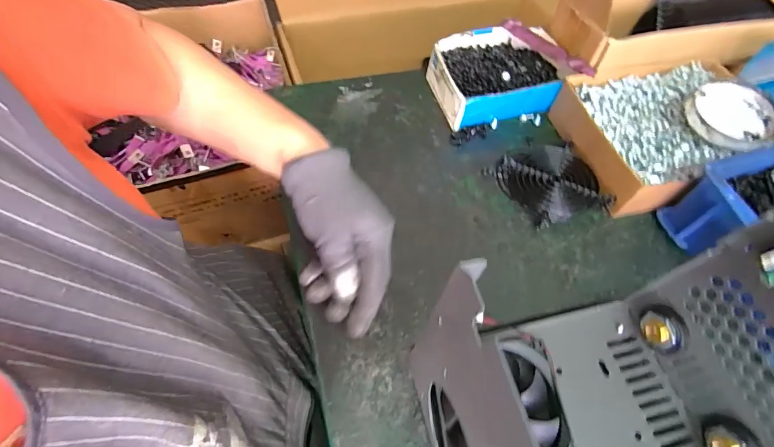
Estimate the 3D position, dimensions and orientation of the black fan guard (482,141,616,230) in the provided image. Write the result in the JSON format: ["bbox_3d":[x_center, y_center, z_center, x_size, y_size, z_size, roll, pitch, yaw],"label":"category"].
[{"bbox_3d":[0.173,-0.045,0.436,0.093,0.026,0.096,-16,60,-14],"label":"black fan guard"}]

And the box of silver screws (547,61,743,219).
[{"bbox_3d":[0.306,-0.098,0.464,0.194,0.058,0.166,-8,59,-10],"label":"box of silver screws"}]

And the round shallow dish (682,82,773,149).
[{"bbox_3d":[0.379,-0.119,0.446,0.080,0.028,0.084,2,58,-3],"label":"round shallow dish"}]

